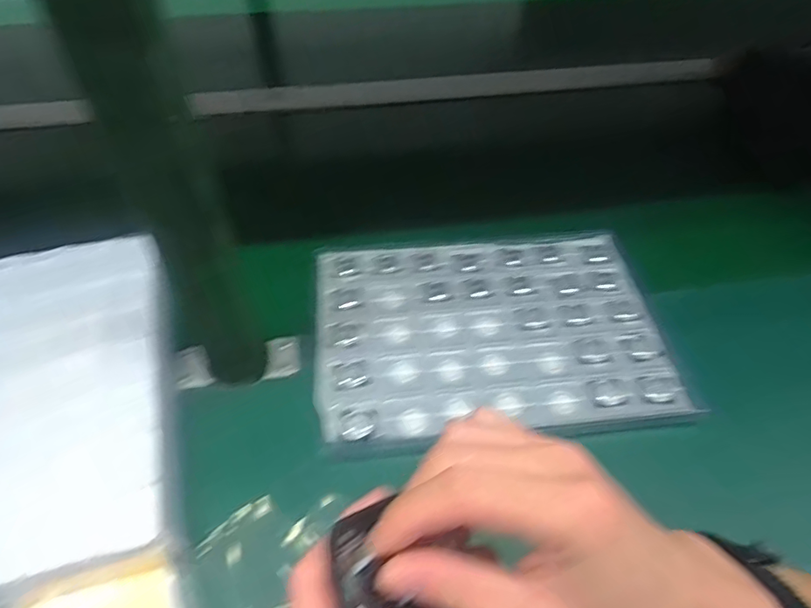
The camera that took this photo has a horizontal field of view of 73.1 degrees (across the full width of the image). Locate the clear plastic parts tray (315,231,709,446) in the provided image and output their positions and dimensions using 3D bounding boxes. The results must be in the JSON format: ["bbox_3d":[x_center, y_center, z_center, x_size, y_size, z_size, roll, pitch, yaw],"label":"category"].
[{"bbox_3d":[0.077,0.019,0.508,0.313,0.011,0.219,-3,51,-4],"label":"clear plastic parts tray"}]

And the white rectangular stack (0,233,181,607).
[{"bbox_3d":[-0.296,0.070,0.433,0.214,0.027,0.314,-13,53,-12],"label":"white rectangular stack"}]

